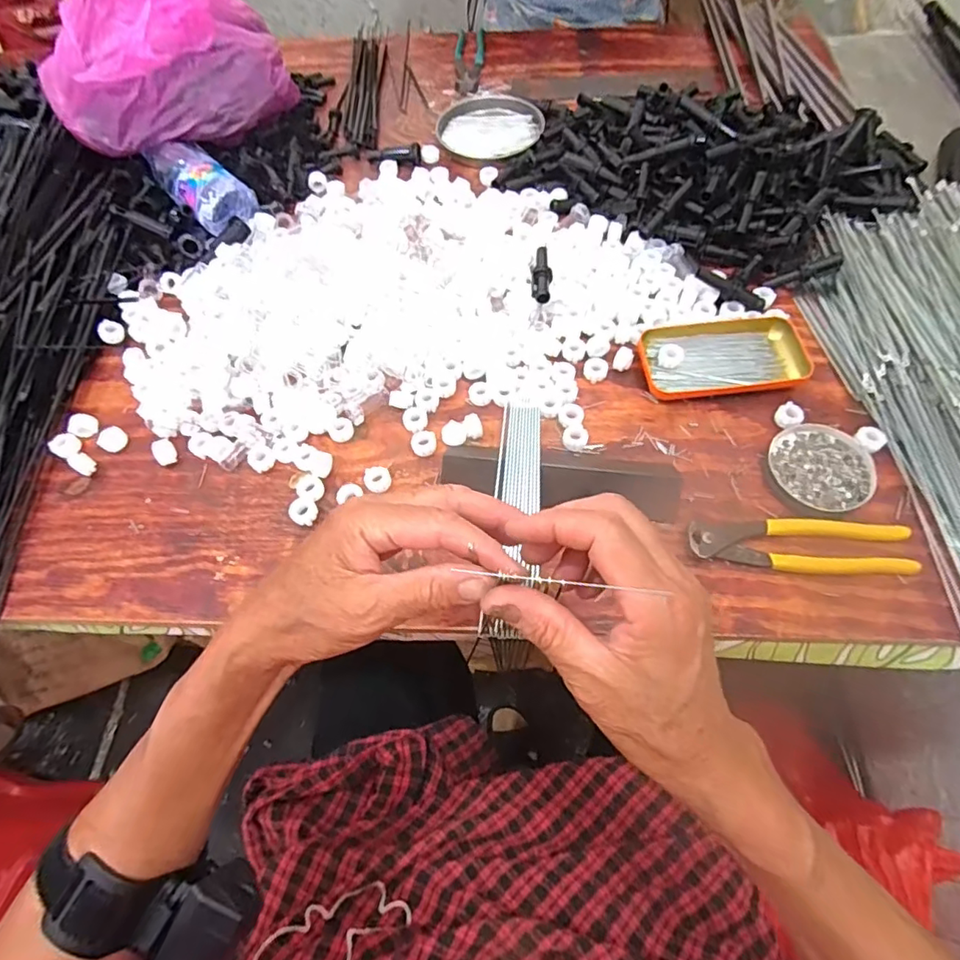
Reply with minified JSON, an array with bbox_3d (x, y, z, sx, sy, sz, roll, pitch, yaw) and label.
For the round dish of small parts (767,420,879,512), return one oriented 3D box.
[{"bbox_3d":[0.281,-0.009,0.464,0.078,0.011,0.079,-1,62,2],"label":"round dish of small parts"}]

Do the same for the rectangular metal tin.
[{"bbox_3d":[0.224,-0.116,0.524,0.144,0.017,0.082,-4,62,0],"label":"rectangular metal tin"}]

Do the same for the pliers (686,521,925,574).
[{"bbox_3d":[0.246,0.050,0.433,0.163,0.012,0.040,1,62,3],"label":"pliers"}]

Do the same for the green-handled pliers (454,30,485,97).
[{"bbox_3d":[-0.015,-0.603,0.801,0.042,0.013,0.147,0,62,3],"label":"green-handled pliers"}]

